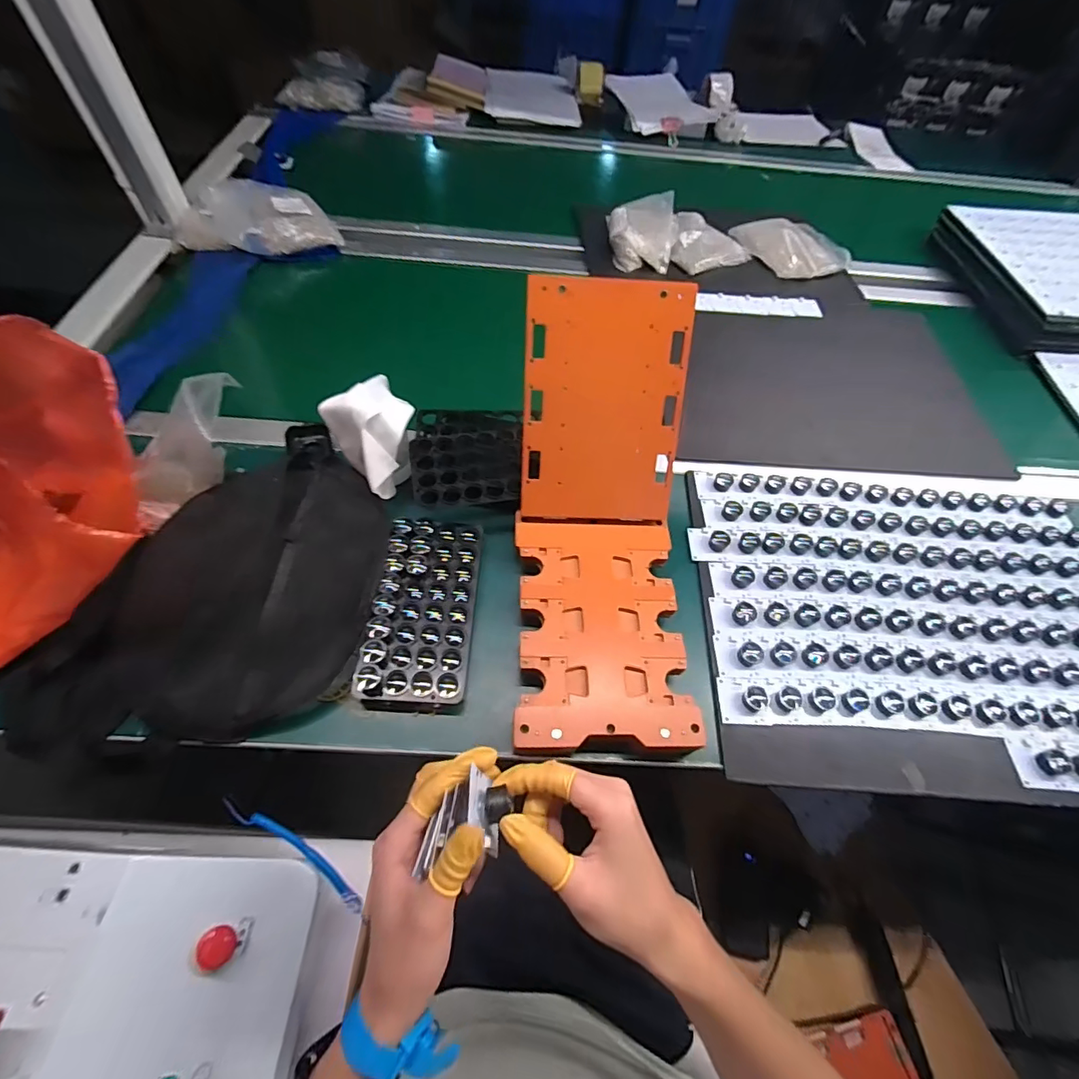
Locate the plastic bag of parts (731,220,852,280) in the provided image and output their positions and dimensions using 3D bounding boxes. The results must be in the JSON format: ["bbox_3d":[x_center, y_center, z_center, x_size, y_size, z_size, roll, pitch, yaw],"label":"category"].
[{"bbox_3d":[0.470,-0.555,0.915,0.159,0.027,0.176,-18,61,-15],"label":"plastic bag of parts"}]

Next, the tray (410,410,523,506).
[{"bbox_3d":[-0.083,-0.103,0.565,0.123,0.018,0.151,1,54,-4],"label":"tray"}]

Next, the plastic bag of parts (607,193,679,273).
[{"bbox_3d":[0.187,-0.570,0.895,0.129,0.048,0.177,12,58,3],"label":"plastic bag of parts"}]

